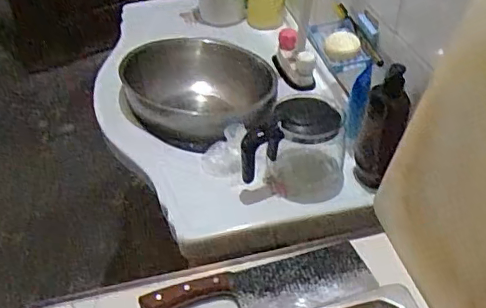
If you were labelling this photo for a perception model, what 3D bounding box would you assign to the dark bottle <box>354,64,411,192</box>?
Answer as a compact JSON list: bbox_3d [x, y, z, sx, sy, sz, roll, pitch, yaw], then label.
[{"bbox_3d":[0.223,-0.038,0.900,0.070,0.211,0.075,11,43,12],"label":"dark bottle"}]

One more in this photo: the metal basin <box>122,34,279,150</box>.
[{"bbox_3d":[-0.092,-0.114,1.144,0.287,0.127,0.287,0,42,0],"label":"metal basin"}]

